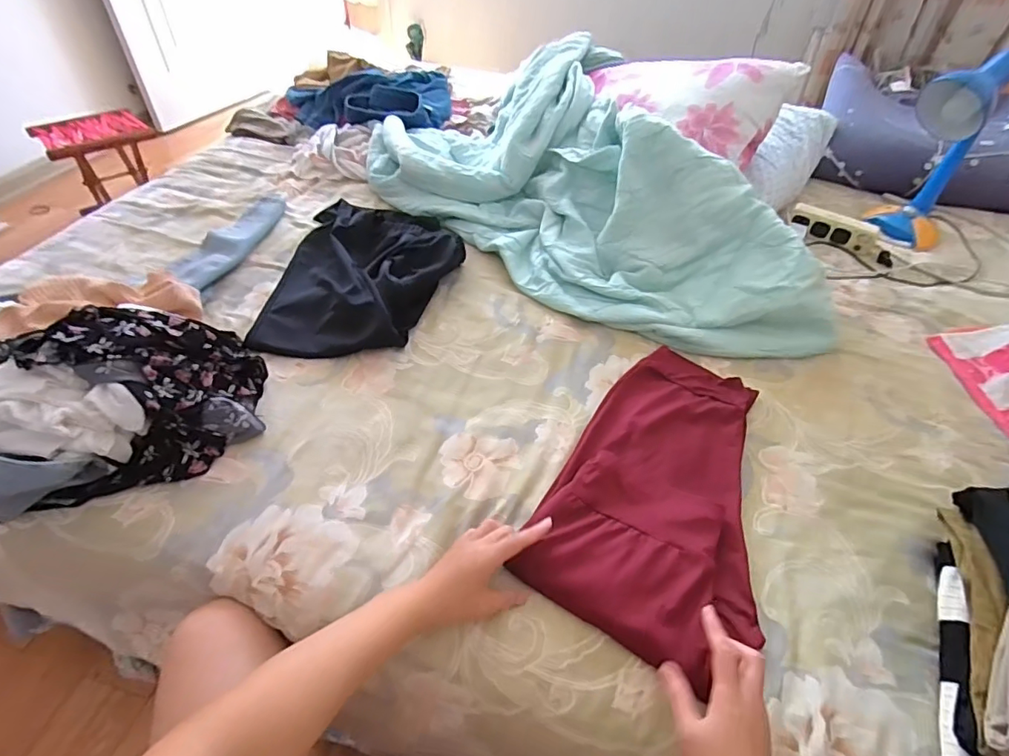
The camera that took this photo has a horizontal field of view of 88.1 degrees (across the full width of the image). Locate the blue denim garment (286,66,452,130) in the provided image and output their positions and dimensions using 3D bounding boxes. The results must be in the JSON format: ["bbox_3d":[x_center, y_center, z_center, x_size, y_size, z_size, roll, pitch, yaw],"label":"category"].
[{"bbox_3d":[-0.348,-0.722,1.364,0.413,0.089,0.295,-8,48,-11],"label":"blue denim garment"}]

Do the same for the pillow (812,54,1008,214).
[{"bbox_3d":[1.064,-0.616,1.325,0.479,0.157,0.452,18,48,13],"label":"pillow"}]

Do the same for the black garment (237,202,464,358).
[{"bbox_3d":[-0.242,-0.208,0.939,0.318,0.058,0.432,2,47,-1],"label":"black garment"}]

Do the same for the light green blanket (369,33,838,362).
[{"bbox_3d":[0.112,-0.357,0.998,0.570,0.207,0.917,-17,50,-18],"label":"light green blanket"}]

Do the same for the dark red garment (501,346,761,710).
[{"bbox_3d":[0.214,0.122,0.668,0.244,0.035,0.439,24,50,19],"label":"dark red garment"}]

